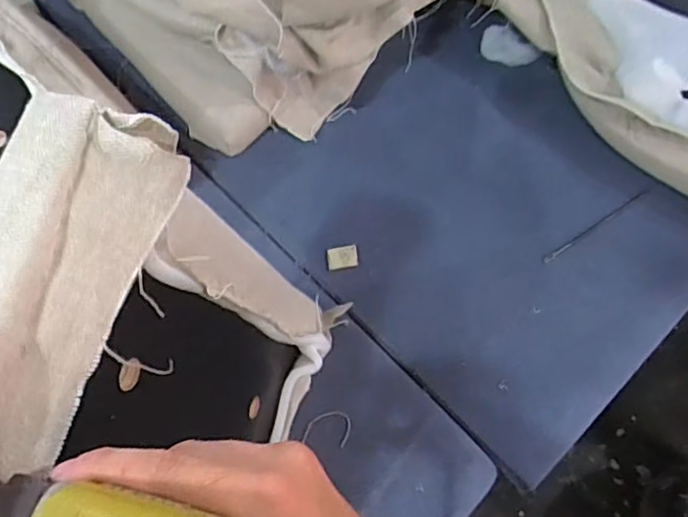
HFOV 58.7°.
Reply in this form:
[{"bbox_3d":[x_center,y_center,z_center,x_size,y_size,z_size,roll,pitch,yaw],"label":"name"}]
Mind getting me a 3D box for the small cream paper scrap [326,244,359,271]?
[{"bbox_3d":[-0.001,-0.001,0.751,0.036,0.009,0.027,-8,72,-2],"label":"small cream paper scrap"}]

